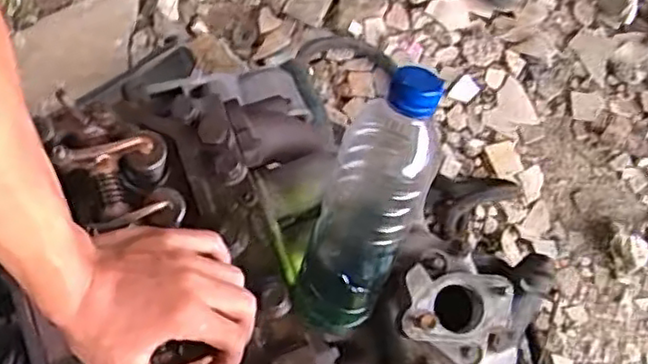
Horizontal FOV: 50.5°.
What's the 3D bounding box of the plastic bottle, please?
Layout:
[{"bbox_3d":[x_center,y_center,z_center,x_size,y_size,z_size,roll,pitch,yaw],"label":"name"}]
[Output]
[{"bbox_3d":[0.030,0.018,0.491,0.067,0.230,0.067,24,34,5],"label":"plastic bottle"}]

